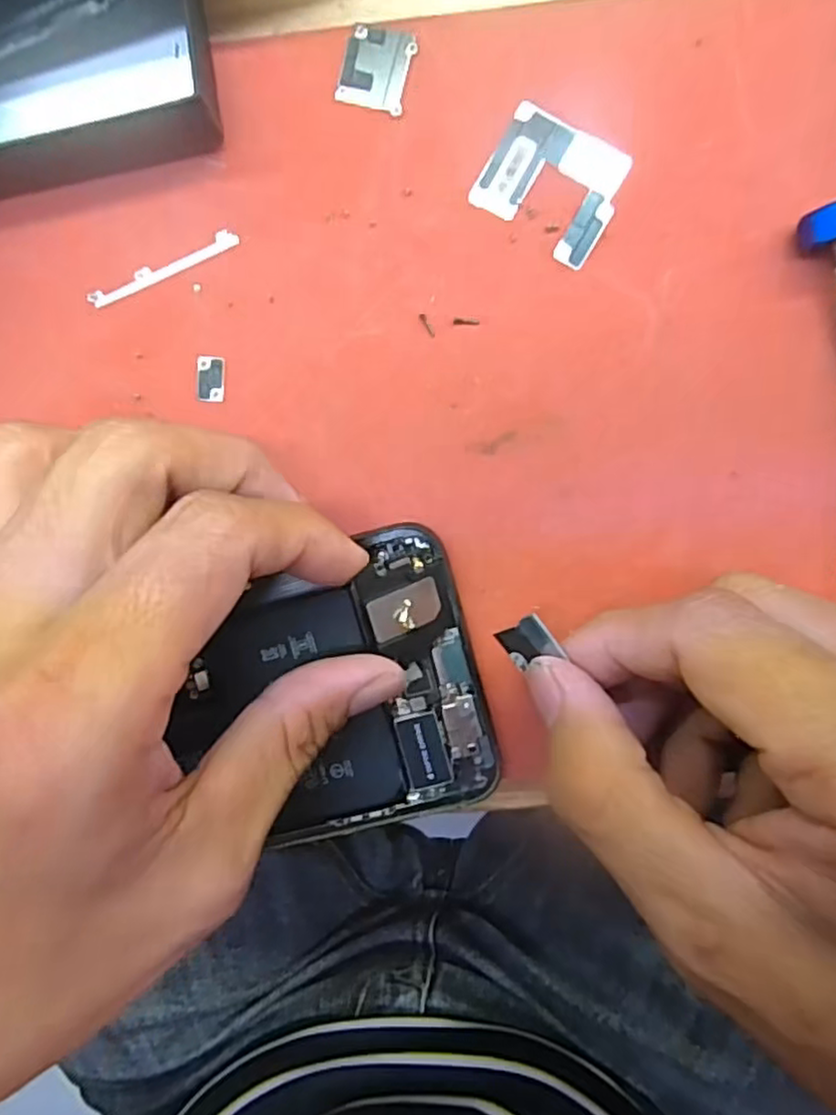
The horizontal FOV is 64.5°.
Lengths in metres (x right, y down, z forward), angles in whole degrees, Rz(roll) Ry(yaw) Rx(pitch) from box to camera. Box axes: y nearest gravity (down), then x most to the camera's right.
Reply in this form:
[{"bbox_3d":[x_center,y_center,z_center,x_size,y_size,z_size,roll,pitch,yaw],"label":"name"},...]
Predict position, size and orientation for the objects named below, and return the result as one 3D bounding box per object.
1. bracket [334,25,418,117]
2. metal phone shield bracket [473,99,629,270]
[{"bbox_3d":[-0.010,-0.121,0.163,0.017,0.004,0.018,16,97,2],"label":"bracket"},{"bbox_3d":[0.033,-0.093,0.163,0.033,0.004,0.027,31,97,1],"label":"metal phone shield bracket"}]

